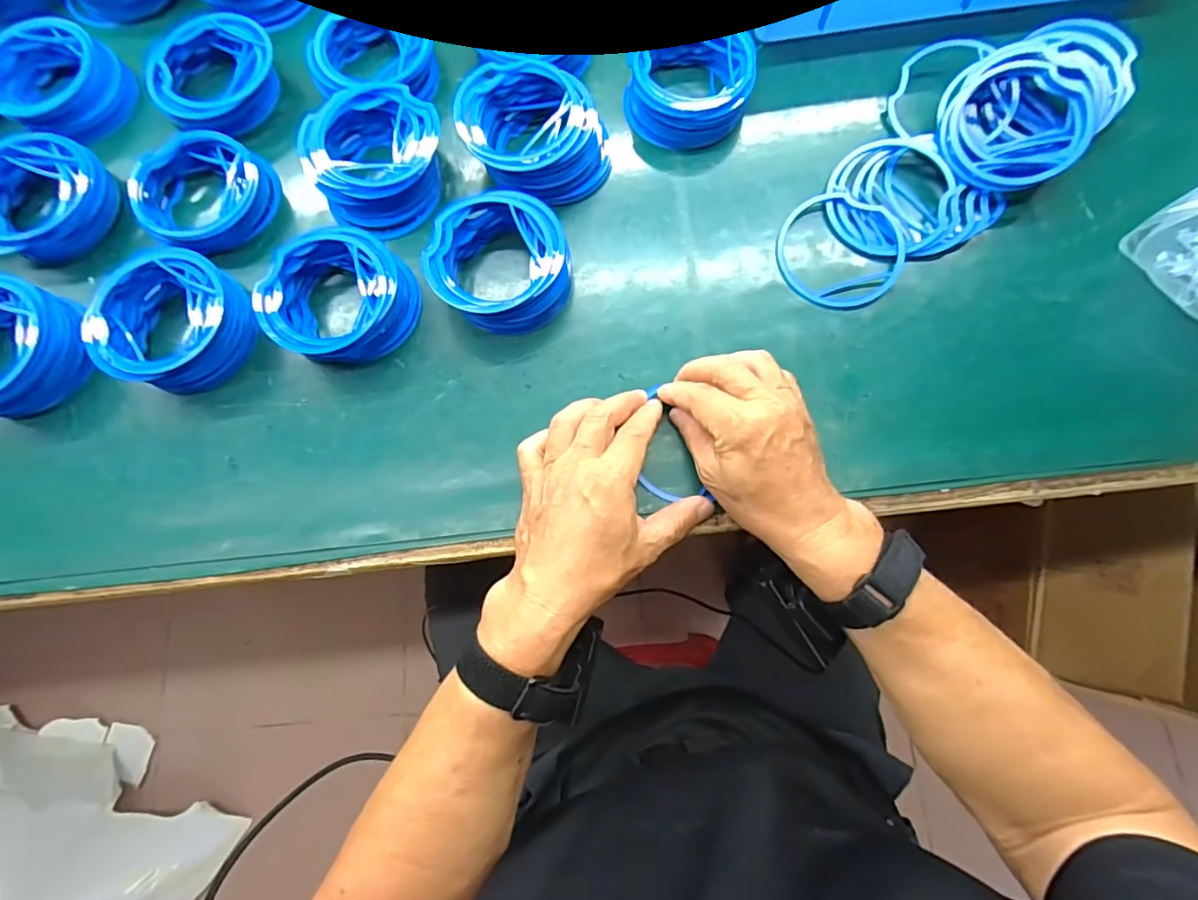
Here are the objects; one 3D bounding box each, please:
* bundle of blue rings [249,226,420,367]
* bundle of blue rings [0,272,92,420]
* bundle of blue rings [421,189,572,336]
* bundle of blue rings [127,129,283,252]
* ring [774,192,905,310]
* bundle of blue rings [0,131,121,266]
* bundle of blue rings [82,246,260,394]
[{"bbox_3d":[-0.192,-0.112,0.391,0.094,0.032,0.097,0,78,1],"label":"bundle of blue rings"},{"bbox_3d":[-0.444,-0.077,0.392,0.104,0.038,0.100,18,79,5],"label":"bundle of blue rings"},{"bbox_3d":[-0.074,-0.140,0.394,0.104,0.035,0.098,0,78,1],"label":"bundle of blue rings"},{"bbox_3d":[-0.315,-0.207,0.419,0.088,0.031,0.096,37,81,8],"label":"bundle of blue rings"},{"bbox_3d":[0.186,-0.156,0.405,0.092,0.010,0.097,0,78,1],"label":"ring"},{"bbox_3d":[-0.451,-0.197,0.422,0.084,0.038,0.108,20,79,5],"label":"bundle of blue rings"},{"bbox_3d":[-0.313,-0.094,0.390,0.102,0.037,0.098,0,78,1],"label":"bundle of blue rings"}]

